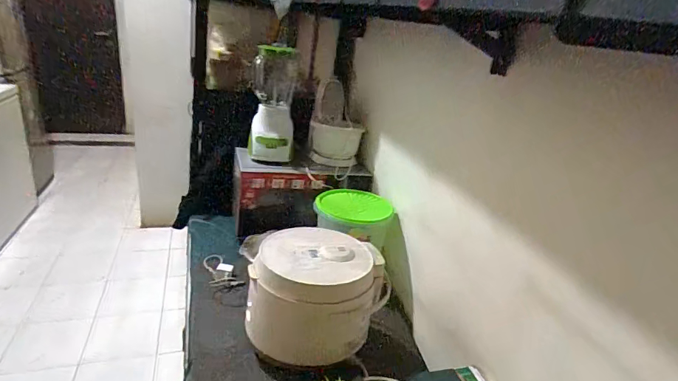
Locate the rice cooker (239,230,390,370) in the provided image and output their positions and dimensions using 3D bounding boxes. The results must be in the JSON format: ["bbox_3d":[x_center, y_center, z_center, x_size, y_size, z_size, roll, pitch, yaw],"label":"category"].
[{"bbox_3d":[-0.049,0.257,1.038,0.313,0.242,0.248,9,23,8],"label":"rice cooker"}]

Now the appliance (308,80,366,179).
[{"bbox_3d":[-0.003,-0.247,1.544,0.195,0.313,0.180,11,23,12],"label":"appliance"}]

